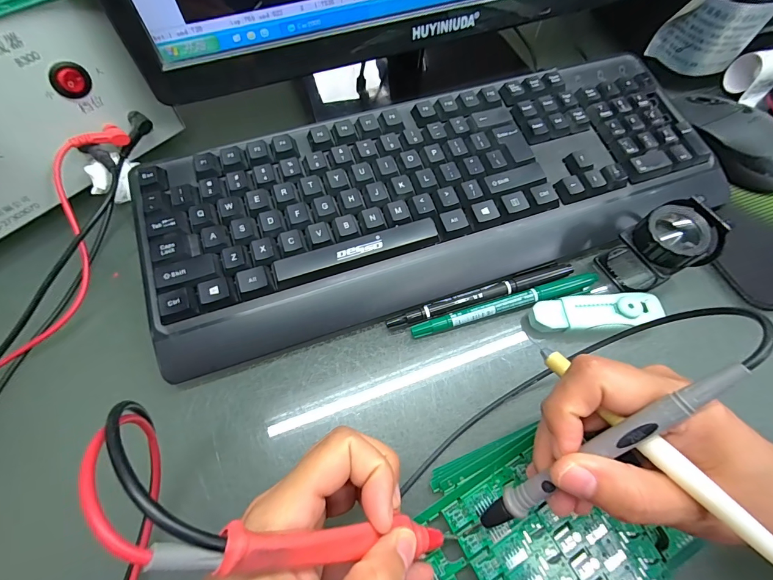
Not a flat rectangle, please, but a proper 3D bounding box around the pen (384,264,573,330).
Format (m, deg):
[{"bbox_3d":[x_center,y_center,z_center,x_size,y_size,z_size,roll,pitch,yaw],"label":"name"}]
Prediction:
[{"bbox_3d":[0.068,0.005,0.255,0.139,0.009,0.012,-18,66,-9],"label":"pen"}]

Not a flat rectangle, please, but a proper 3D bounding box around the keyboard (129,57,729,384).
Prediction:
[{"bbox_3d":[0.047,-0.076,0.275,0.437,0.042,0.159,-18,66,-9],"label":"keyboard"}]

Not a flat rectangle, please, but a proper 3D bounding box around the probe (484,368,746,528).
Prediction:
[{"bbox_3d":[0.089,0.072,0.155,0.129,0.010,0.011,-47,68,22],"label":"probe"}]

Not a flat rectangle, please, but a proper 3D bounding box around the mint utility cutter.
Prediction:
[{"bbox_3d":[0.144,0.015,0.244,0.086,0.014,0.024,-2,64,-2],"label":"mint utility cutter"}]

